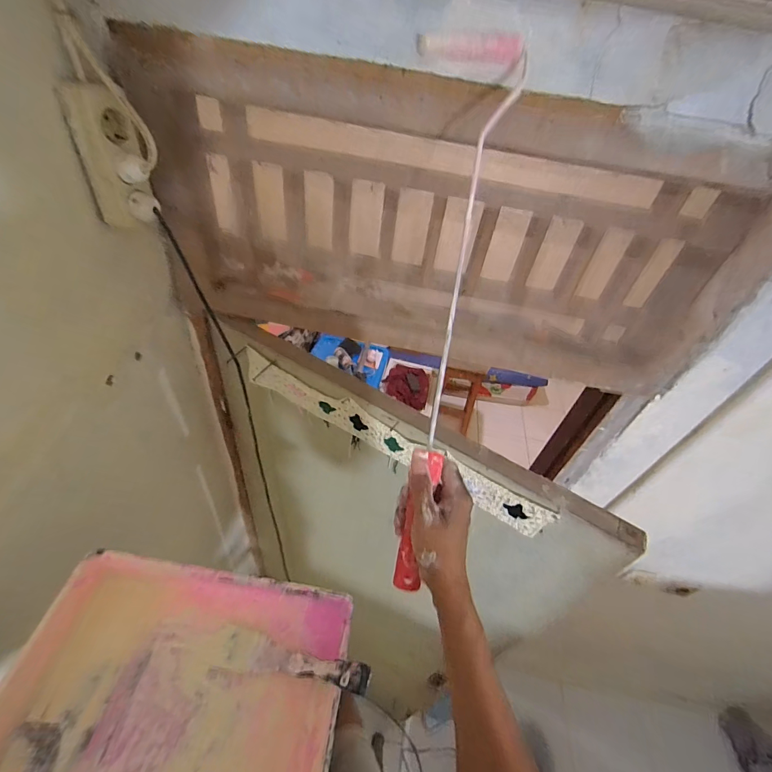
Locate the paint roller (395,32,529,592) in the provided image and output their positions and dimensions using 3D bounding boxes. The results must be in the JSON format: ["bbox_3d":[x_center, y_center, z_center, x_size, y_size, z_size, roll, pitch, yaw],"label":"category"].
[{"bbox_3d":[0.056,-0.088,0.402,0.110,0.023,0.584,8,87,0],"label":"paint roller"}]

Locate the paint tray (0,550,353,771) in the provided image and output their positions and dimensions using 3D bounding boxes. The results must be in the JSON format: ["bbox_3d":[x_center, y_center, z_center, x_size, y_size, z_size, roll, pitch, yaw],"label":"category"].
[{"bbox_3d":[-0.230,0.358,0.432,0.342,0.076,0.273,8,45,0],"label":"paint tray"}]

